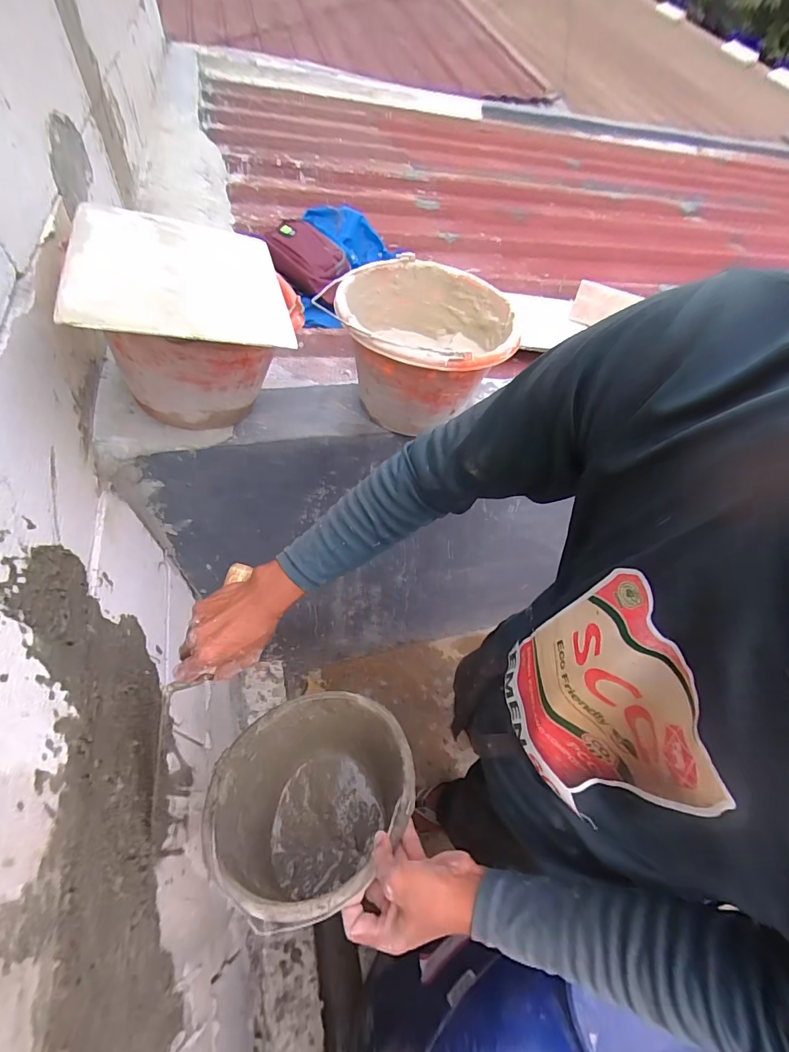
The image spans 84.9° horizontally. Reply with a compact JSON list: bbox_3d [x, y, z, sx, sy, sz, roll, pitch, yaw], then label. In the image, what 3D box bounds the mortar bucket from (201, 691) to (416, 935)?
[{"bbox_3d":[-0.093,0.379,0.568,0.249,0.183,0.249,-7,28,4],"label":"mortar bucket"}]

